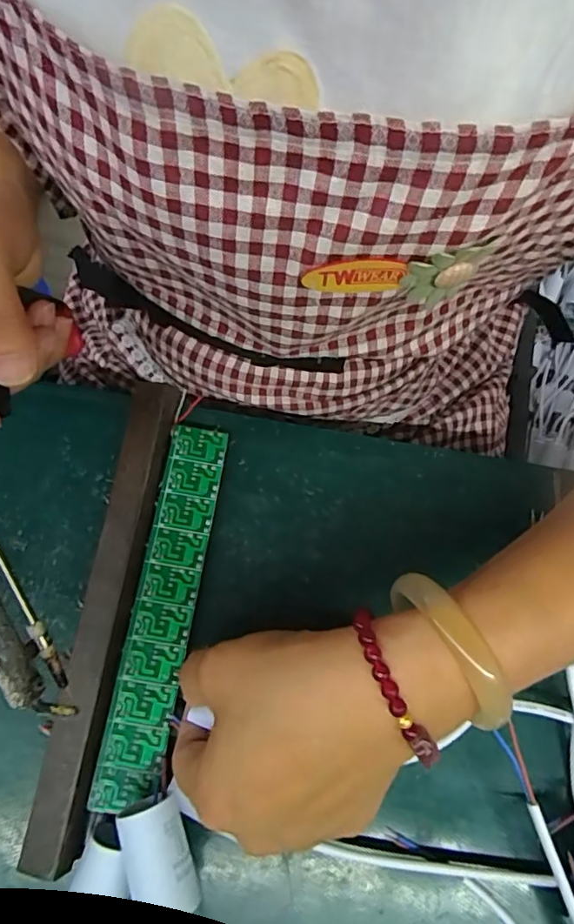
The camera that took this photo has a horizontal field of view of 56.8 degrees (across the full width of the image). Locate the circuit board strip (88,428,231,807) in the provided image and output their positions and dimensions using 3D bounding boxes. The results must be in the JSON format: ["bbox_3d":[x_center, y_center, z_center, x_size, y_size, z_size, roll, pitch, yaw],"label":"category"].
[{"bbox_3d":[-0.062,0.071,0.271,0.030,0.004,0.184,9,74,1],"label":"circuit board strip"}]

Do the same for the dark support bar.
[{"bbox_3d":[-0.091,0.069,0.267,0.026,0.017,0.232,7,71,1],"label":"dark support bar"}]

